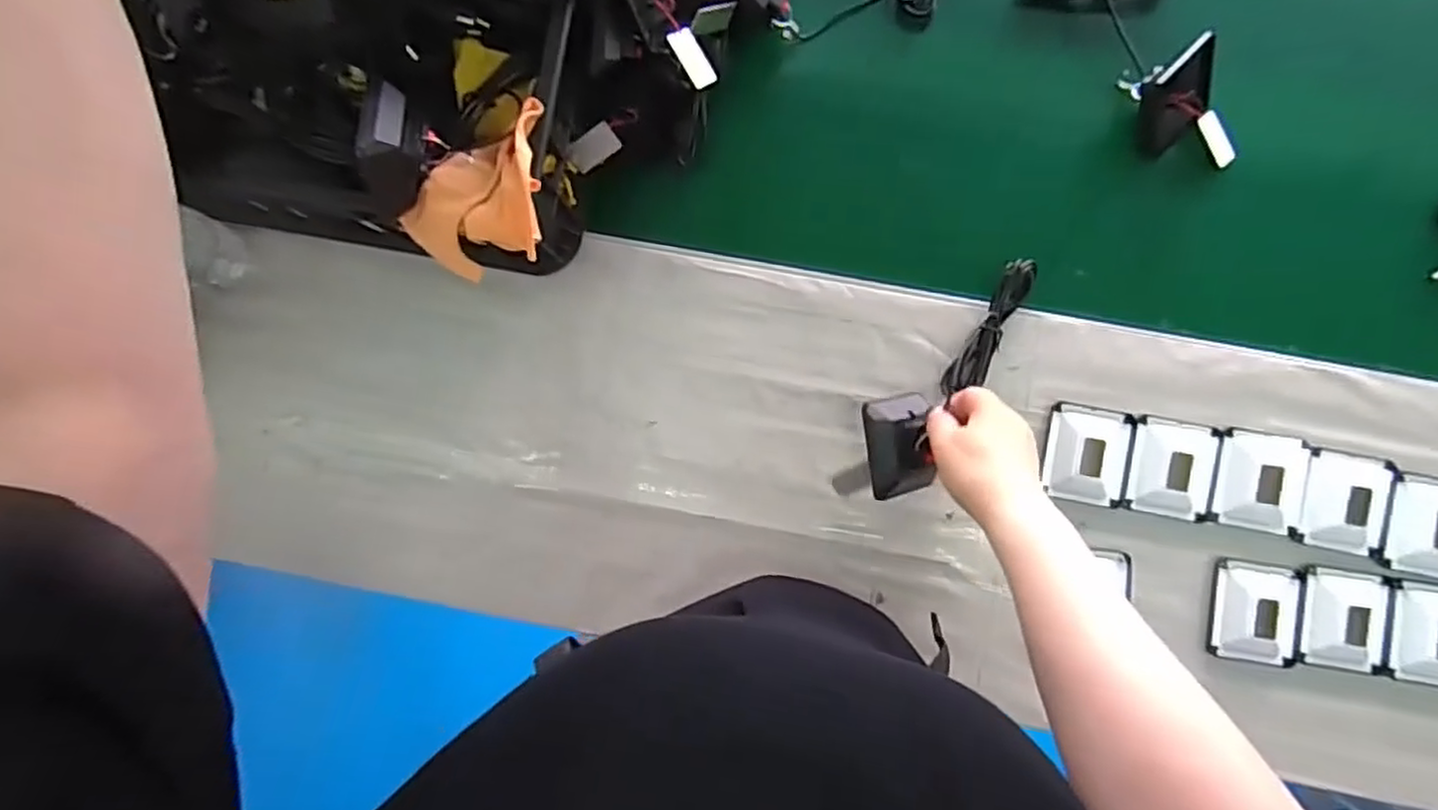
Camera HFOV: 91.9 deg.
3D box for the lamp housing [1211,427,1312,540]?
[{"bbox_3d":[0.443,0.062,0.564,0.068,0.022,0.078,10,87,3],"label":"lamp housing"}]

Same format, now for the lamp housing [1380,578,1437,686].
[{"bbox_3d":[0.569,0.184,0.551,0.070,0.017,0.078,8,87,3],"label":"lamp housing"}]

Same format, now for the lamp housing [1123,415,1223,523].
[{"bbox_3d":[0.377,0.053,0.573,0.069,0.018,0.075,8,87,3],"label":"lamp housing"}]

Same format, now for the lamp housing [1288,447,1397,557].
[{"bbox_3d":[0.506,0.078,0.554,0.069,0.021,0.075,12,87,3],"label":"lamp housing"}]

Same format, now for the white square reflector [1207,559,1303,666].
[{"bbox_3d":[0.437,0.169,0.557,0.067,0.018,0.079,8,87,3],"label":"white square reflector"}]

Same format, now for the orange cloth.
[{"bbox_3d":[-0.152,-0.136,0.477,0.118,0.056,0.073,-34,85,0],"label":"orange cloth"}]

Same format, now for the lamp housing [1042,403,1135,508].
[{"bbox_3d":[0.307,0.041,0.571,0.067,0.020,0.078,9,87,3],"label":"lamp housing"}]

